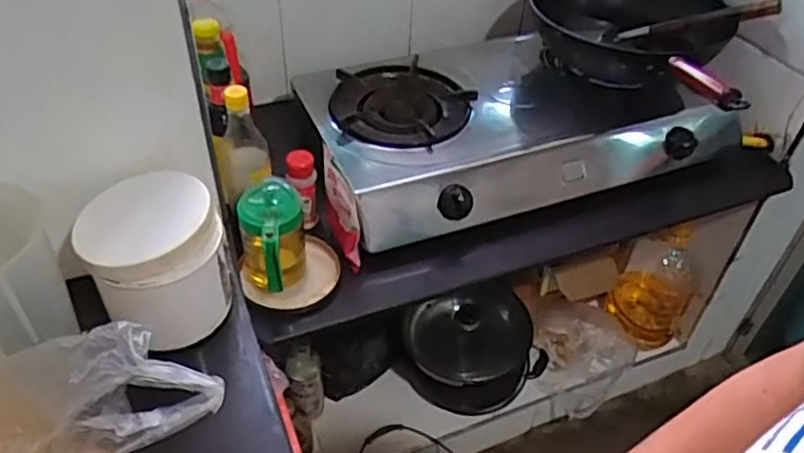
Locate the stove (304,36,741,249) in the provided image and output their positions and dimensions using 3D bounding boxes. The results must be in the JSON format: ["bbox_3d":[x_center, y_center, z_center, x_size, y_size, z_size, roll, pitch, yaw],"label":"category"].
[{"bbox_3d":[0.232,-0.216,1.201,0.750,0.101,0.410,-15,47,-18],"label":"stove"}]

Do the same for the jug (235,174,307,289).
[{"bbox_3d":[-0.175,0.029,0.908,0.086,0.150,0.106,-8,45,-11],"label":"jug"}]

